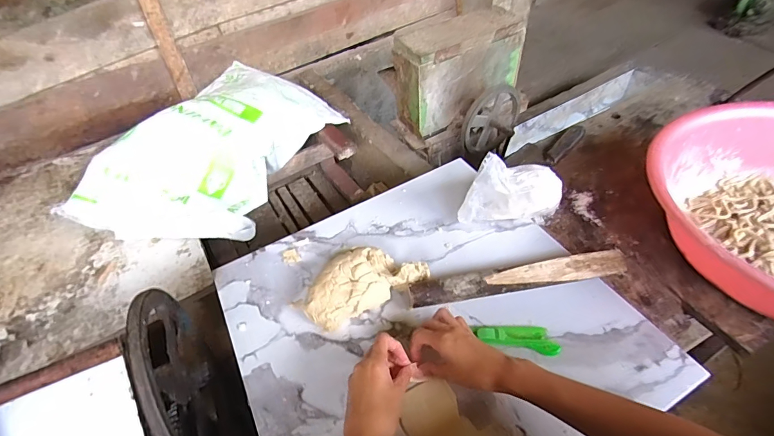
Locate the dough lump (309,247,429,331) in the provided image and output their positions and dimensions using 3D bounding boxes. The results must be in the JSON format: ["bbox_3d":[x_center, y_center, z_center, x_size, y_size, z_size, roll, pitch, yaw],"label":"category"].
[{"bbox_3d":[-0.034,0.090,0.573,0.170,0.059,0.084,-25,50,-18],"label":"dough lump"}]

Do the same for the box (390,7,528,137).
[{"bbox_3d":[0.194,-0.412,1.100,0.334,0.224,0.158,-30,52,-22],"label":"box"}]

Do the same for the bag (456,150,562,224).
[{"bbox_3d":[0.197,-0.043,0.623,0.169,0.122,0.061,-15,48,-10],"label":"bag"}]

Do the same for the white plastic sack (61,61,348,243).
[{"bbox_3d":[-0.434,-0.184,1.066,0.419,0.205,0.633,13,49,15],"label":"white plastic sack"}]

